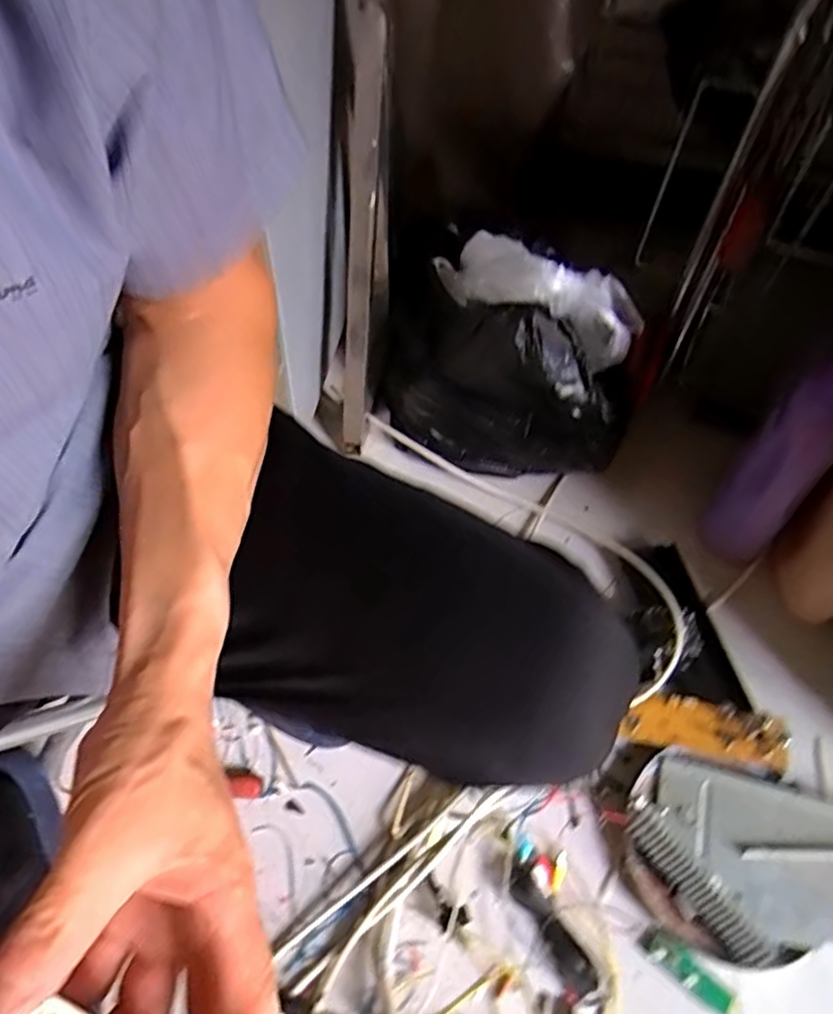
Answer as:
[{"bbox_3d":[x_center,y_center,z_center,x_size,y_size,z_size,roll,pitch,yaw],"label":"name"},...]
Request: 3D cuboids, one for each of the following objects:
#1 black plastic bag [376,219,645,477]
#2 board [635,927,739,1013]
[{"bbox_3d":[0.114,-0.206,0.821,0.324,0.309,0.207,23,61,12],"label":"black plastic bag"},{"bbox_3d":[0.251,0.432,0.630,0.091,0.006,0.029,38,65,19],"label":"board"}]

